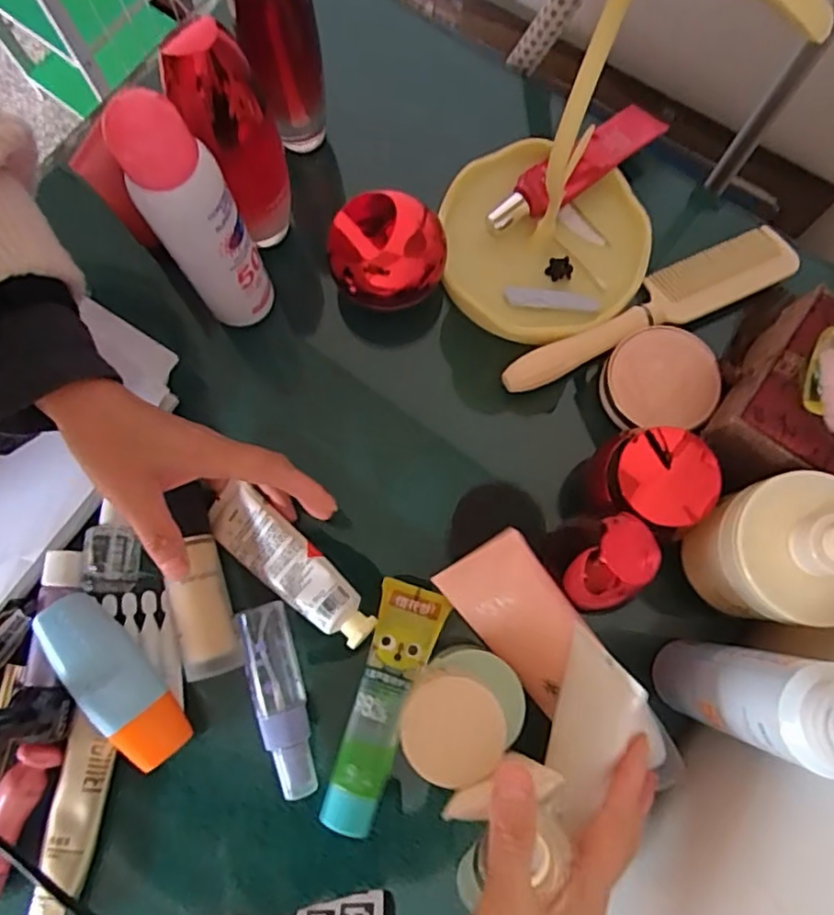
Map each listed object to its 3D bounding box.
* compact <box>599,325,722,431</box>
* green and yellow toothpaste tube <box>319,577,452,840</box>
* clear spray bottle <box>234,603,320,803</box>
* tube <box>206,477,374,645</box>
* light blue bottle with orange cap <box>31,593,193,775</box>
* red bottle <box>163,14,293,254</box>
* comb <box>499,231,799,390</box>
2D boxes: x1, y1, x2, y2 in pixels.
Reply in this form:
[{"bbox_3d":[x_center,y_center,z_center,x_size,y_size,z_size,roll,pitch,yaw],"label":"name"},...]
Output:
[{"bbox_3d":[0.158,-0.051,0.414,0.069,0.020,0.067,0,78,-1],"label":"compact"},{"bbox_3d":[-0.019,0.144,0.373,0.039,0.022,0.138,17,78,3],"label":"green and yellow toothpaste tube"},{"bbox_3d":[-0.082,0.144,0.380,0.028,0.030,0.108,-16,79,-4],"label":"clear spray bottle"},{"bbox_3d":[-0.079,0.067,0.391,0.124,0.015,0.039,38,80,12],"label":"tube"},{"bbox_3d":[-0.175,0.129,0.366,0.041,0.025,0.106,-40,81,-8],"label":"light blue bottle with orange cap"},{"bbox_3d":[-0.099,-0.178,0.365,0.051,0.153,0.046,-37,81,-8],"label":"red bottle"},{"bbox_3d":[0.159,-0.105,0.436,0.226,0.009,0.044,-24,79,-6],"label":"comb"}]

